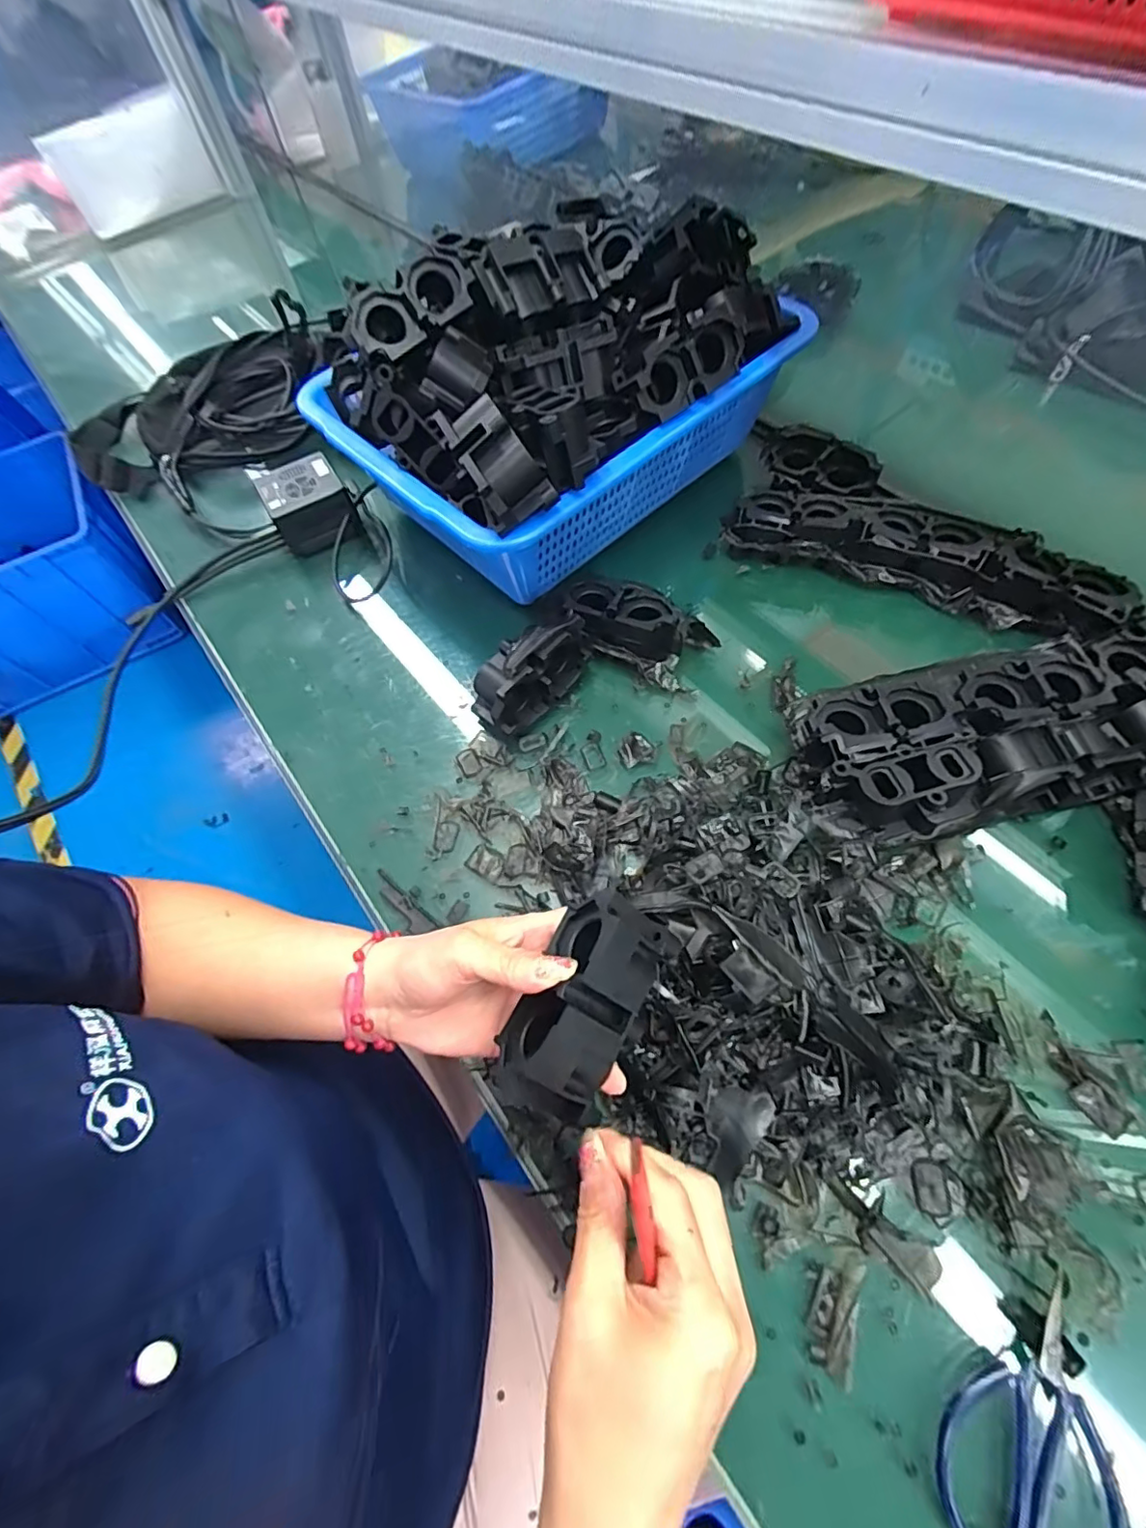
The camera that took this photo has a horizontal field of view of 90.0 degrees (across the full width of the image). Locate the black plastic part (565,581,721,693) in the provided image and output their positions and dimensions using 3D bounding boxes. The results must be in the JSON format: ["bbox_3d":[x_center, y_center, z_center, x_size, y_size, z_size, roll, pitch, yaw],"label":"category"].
[{"bbox_3d":[0.052,-0.115,0.478,0.125,0.052,0.063,26,67,18],"label":"black plastic part"}]

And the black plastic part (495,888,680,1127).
[{"bbox_3d":[0.007,0.116,0.274,0.049,0.045,0.101,35,69,-12],"label":"black plastic part"}]

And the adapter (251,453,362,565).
[{"bbox_3d":[-0.269,-0.264,0.582,0.076,0.045,0.076,-29,63,-10],"label":"adapter"}]

